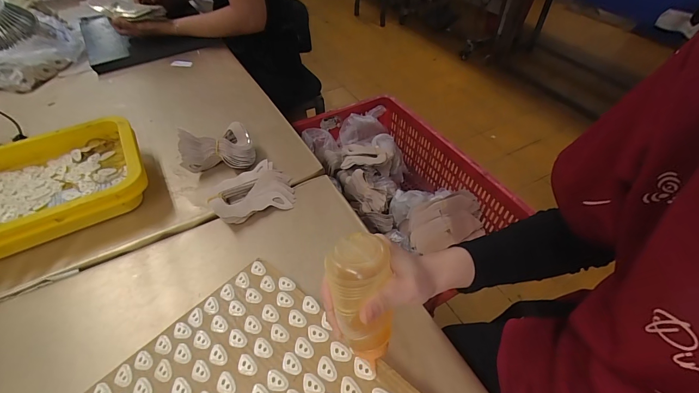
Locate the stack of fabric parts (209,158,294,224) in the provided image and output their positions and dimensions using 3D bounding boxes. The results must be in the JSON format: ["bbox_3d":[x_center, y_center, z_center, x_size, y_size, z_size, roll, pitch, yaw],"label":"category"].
[{"bbox_3d":[-0.154,-0.010,0.525,0.122,0.031,0.093,-18,50,-16],"label":"stack of fabric parts"}]

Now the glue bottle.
[{"bbox_3d":[0.012,0.089,0.274,0.049,0.110,0.038,-15,24,-13],"label":"glue bottle"}]

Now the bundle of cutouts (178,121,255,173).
[{"bbox_3d":[-0.221,-0.080,0.564,0.112,0.060,0.067,-7,48,-7],"label":"bundle of cutouts"}]

